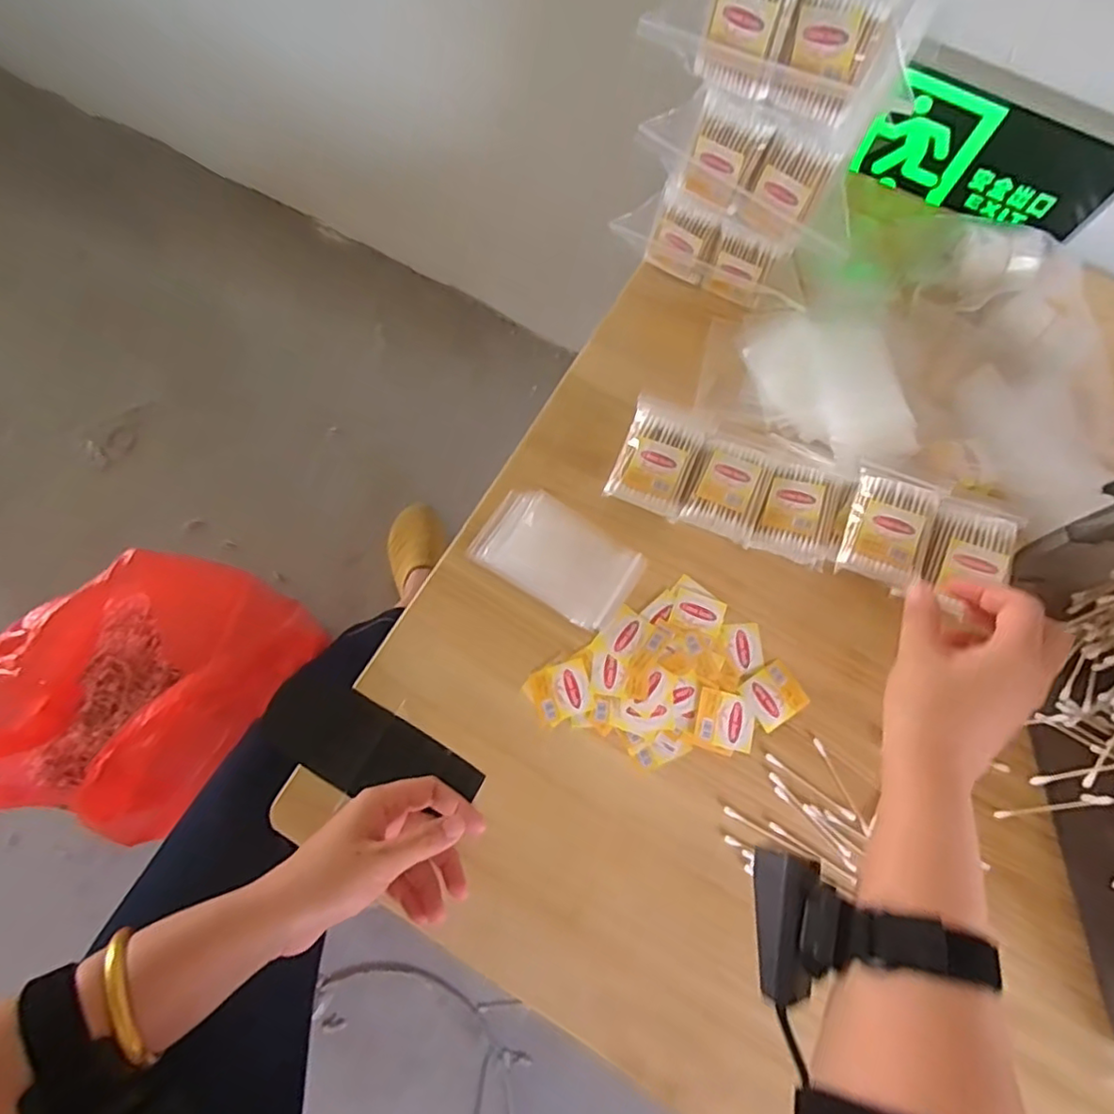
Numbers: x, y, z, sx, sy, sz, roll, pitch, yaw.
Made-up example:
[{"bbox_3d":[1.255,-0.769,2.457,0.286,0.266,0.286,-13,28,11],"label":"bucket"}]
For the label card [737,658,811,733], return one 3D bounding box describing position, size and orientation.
[{"bbox_3d":[0.161,0.103,0.458,0.042,0.004,0.038,-33,77,-13],"label":"label card"}]

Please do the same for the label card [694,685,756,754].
[{"bbox_3d":[0.124,0.118,0.449,0.042,0.004,0.038,16,77,6],"label":"label card"}]

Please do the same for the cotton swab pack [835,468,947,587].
[{"bbox_3d":[0.245,-0.022,0.456,0.055,0.016,0.082,20,77,6],"label":"cotton swab pack"}]

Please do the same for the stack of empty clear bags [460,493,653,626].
[{"bbox_3d":[0.000,-0.002,0.482,0.124,0.011,0.074,32,79,9],"label":"stack of empty clear bags"}]

